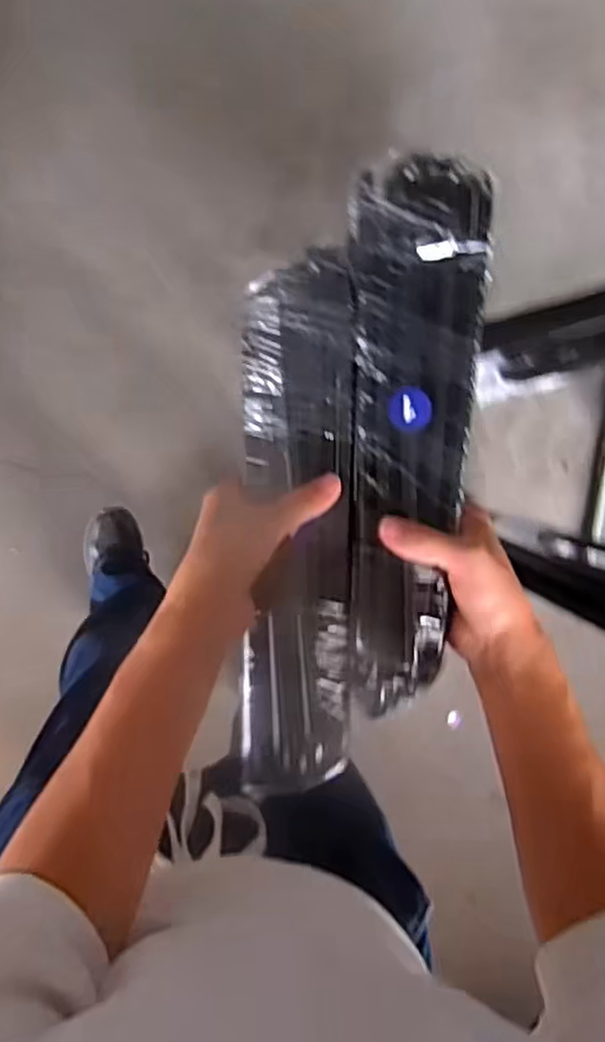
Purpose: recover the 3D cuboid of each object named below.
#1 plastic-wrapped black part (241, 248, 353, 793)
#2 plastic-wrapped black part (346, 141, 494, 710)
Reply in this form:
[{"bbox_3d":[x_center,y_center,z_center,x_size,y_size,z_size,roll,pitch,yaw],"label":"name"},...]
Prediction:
[{"bbox_3d":[-0.003,0.009,0.442,0.065,0.028,0.328,0,96,-5],"label":"plastic-wrapped black part"},{"bbox_3d":[0.062,-0.051,0.433,0.076,0.029,0.327,3,93,-5],"label":"plastic-wrapped black part"}]

